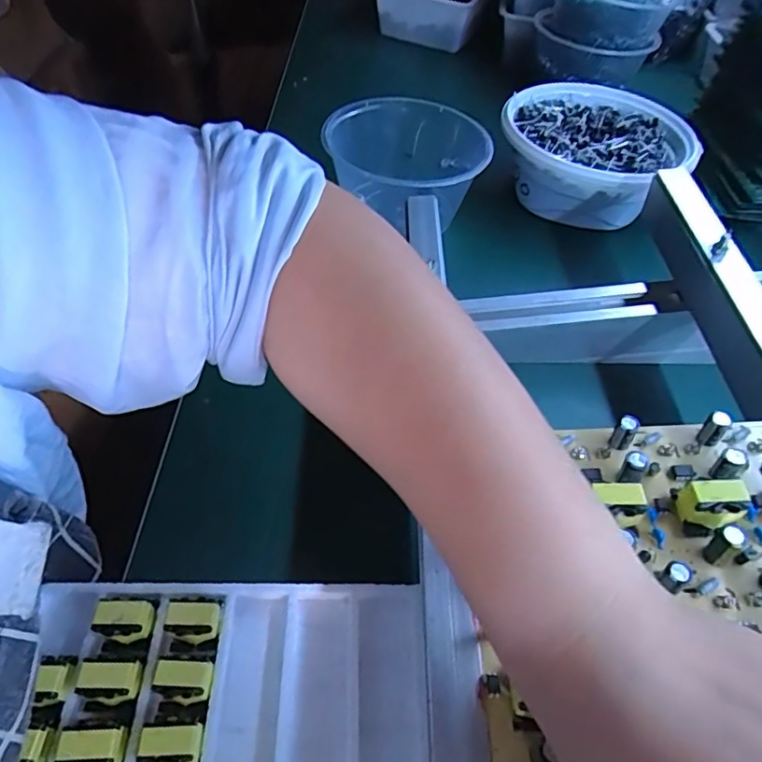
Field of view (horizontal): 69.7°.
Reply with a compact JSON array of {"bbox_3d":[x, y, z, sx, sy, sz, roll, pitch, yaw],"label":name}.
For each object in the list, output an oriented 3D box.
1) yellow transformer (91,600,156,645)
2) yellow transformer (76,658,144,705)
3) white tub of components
[{"bbox_3d":[-0.119,0.113,0.256,0.025,0.014,0.016,6,51,0],"label":"yellow transformer"},{"bbox_3d":[-0.118,0.132,0.240,0.024,0.016,0.016,6,51,0],"label":"yellow transformer"},{"bbox_3d":[0.203,-0.220,0.541,0.168,0.073,0.161,2,51,-3],"label":"white tub of components"}]

